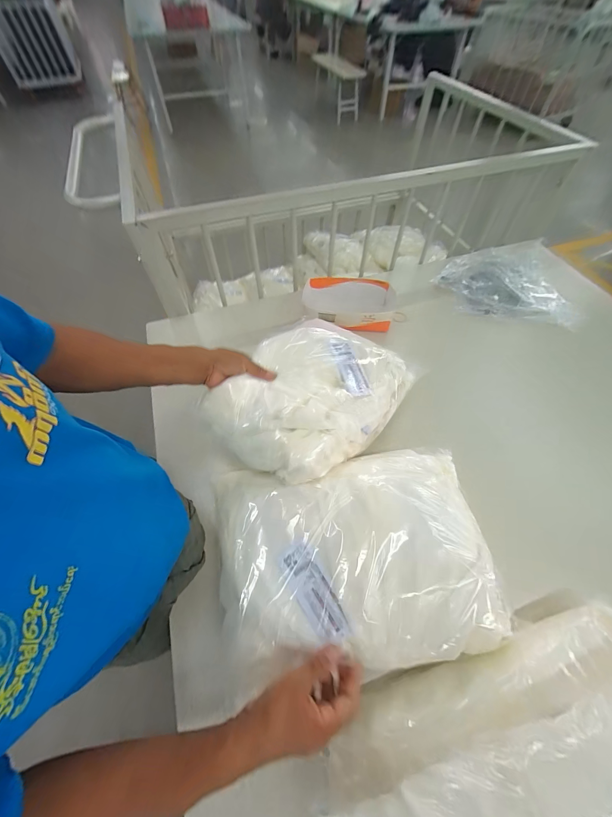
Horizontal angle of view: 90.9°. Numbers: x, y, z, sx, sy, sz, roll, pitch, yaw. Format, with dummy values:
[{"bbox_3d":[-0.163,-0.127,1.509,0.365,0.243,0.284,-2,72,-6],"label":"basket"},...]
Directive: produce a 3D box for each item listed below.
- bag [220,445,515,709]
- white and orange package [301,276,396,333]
[{"bbox_3d":[0.062,0.200,0.440,0.382,0.092,0.285,-7,58,-4],"label":"bag"},{"bbox_3d":[0.113,-0.263,0.764,0.233,0.065,0.137,0,58,0],"label":"white and orange package"}]

